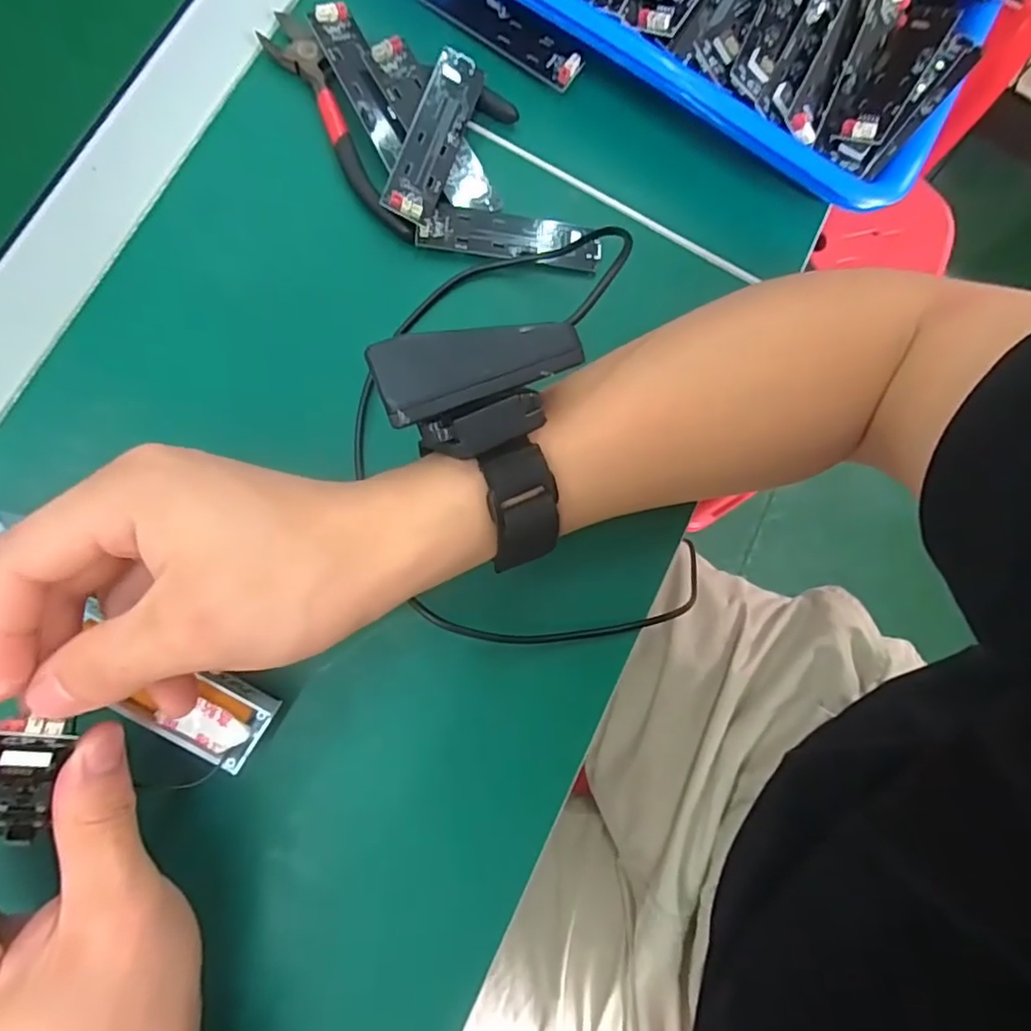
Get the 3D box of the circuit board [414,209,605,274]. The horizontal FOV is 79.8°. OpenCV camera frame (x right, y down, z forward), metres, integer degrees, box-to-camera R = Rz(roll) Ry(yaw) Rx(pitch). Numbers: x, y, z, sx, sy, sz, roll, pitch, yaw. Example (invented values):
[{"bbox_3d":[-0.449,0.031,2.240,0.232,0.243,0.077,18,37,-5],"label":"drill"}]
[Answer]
[{"bbox_3d":[-0.002,-0.139,0.307,0.090,0.007,0.027,7,79,-9],"label":"circuit board"}]

